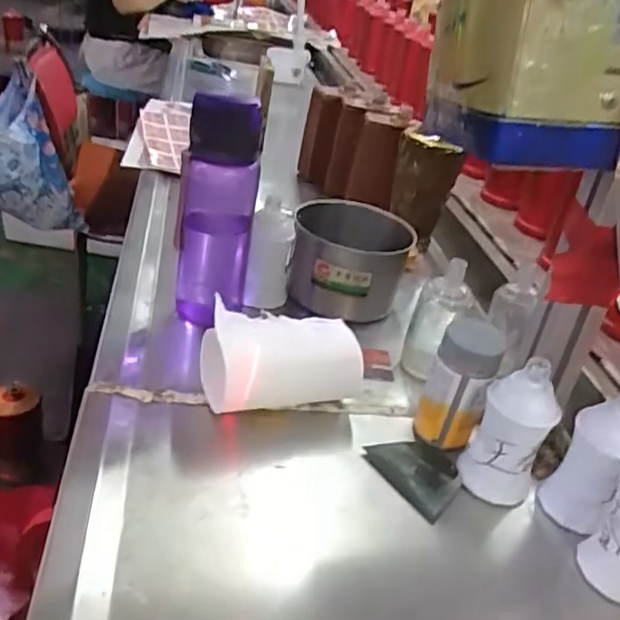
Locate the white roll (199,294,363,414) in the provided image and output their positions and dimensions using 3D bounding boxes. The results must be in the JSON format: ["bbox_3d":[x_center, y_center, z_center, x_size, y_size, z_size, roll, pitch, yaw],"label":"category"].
[{"bbox_3d":[-0.026,0.047,0.595,0.147,0.070,0.083,2,33,-12],"label":"white roll"}]

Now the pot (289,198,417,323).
[{"bbox_3d":[0.044,-0.059,0.760,0.131,0.086,0.121,7,33,-5],"label":"pot"}]

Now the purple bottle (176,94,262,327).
[{"bbox_3d":[-0.093,-0.087,0.653,0.071,0.245,0.086,3,33,-11],"label":"purple bottle"}]

